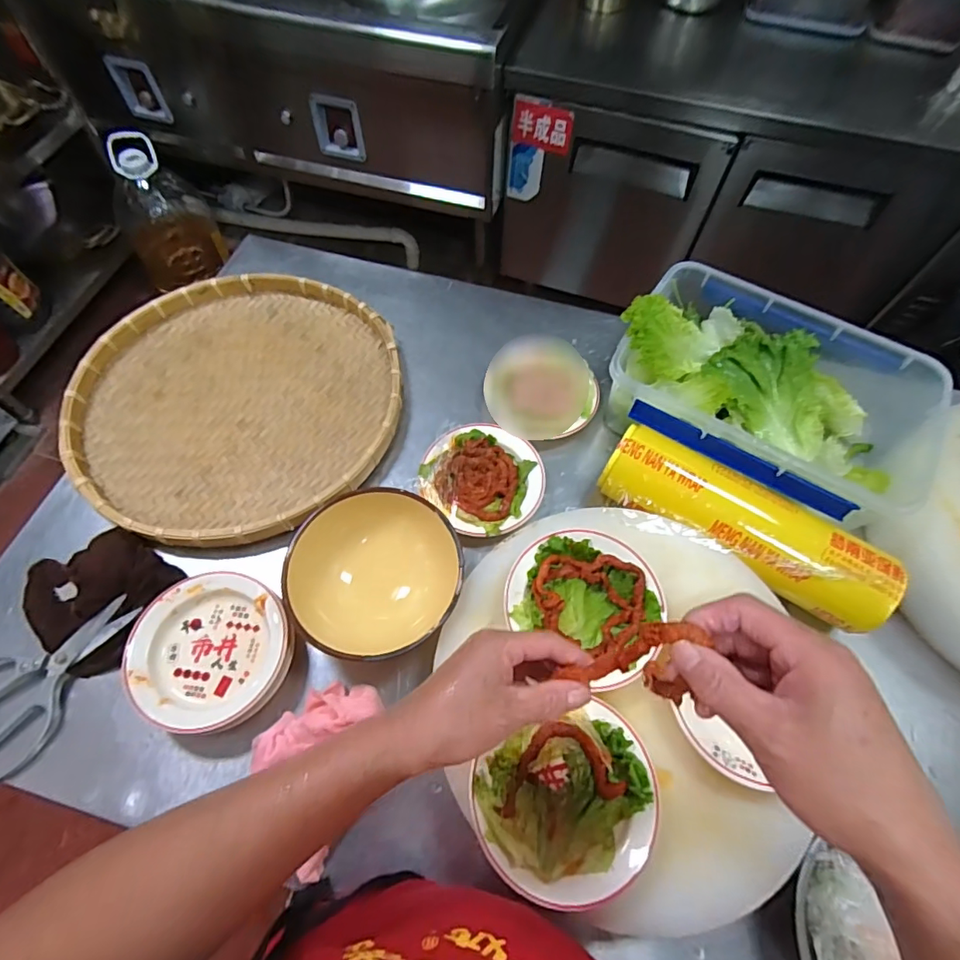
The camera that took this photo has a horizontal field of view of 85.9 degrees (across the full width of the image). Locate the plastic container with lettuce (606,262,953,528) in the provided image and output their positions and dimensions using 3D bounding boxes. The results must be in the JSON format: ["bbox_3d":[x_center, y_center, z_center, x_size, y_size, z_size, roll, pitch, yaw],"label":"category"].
[{"bbox_3d":[0.368,-0.106,0.678,0.381,0.129,0.255,26,64,11],"label":"plastic container with lettuce"}]

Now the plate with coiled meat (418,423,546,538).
[{"bbox_3d":[0.004,-0.004,0.666,0.147,0.028,0.152,1,62,-2],"label":"plate with coiled meat"}]

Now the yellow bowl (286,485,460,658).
[{"bbox_3d":[-0.112,0.105,0.571,0.178,0.082,0.170,1,62,-2],"label":"yellow bowl"}]

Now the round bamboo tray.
[{"bbox_3d":[-0.330,-0.115,0.713,0.434,0.058,0.413,1,62,-2],"label":"round bamboo tray"}]

